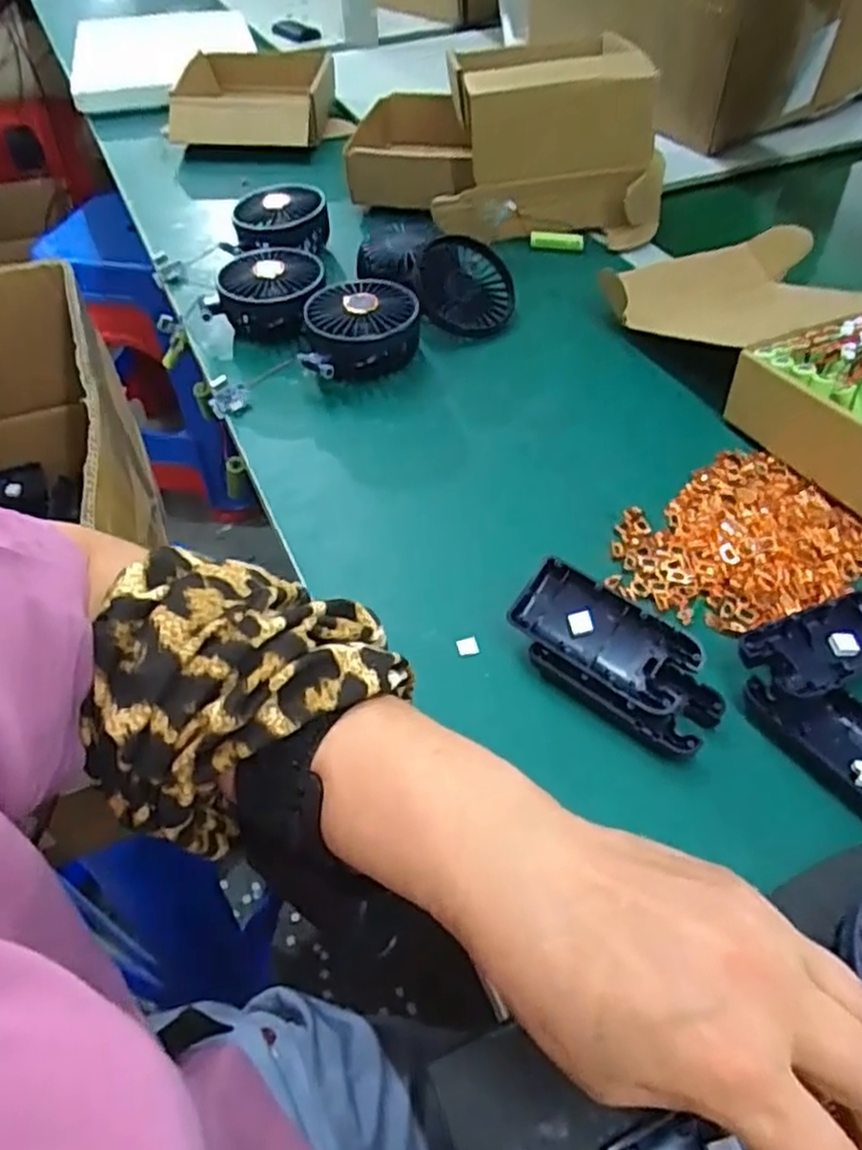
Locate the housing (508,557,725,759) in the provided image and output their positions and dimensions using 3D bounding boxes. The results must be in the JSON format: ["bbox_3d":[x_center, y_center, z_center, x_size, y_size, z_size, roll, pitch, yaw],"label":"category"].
[{"bbox_3d":[0.094,0.041,0.381,0.109,0.034,0.051,33,58,26],"label":"housing"}]

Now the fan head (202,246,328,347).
[{"bbox_3d":[-0.133,-0.241,0.629,0.099,0.042,0.085,9,51,10],"label":"fan head"}]

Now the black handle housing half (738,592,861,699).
[{"bbox_3d":[0.205,0.039,0.385,0.097,0.023,0.044,-19,52,-14],"label":"black handle housing half"}]

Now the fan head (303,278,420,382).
[{"bbox_3d":[-0.054,-0.194,0.585,0.086,0.042,0.083,-11,50,-6],"label":"fan head"}]

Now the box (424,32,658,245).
[{"bbox_3d":[0.107,-0.383,0.681,0.207,0.134,0.089,-3,50,0],"label":"box"}]

